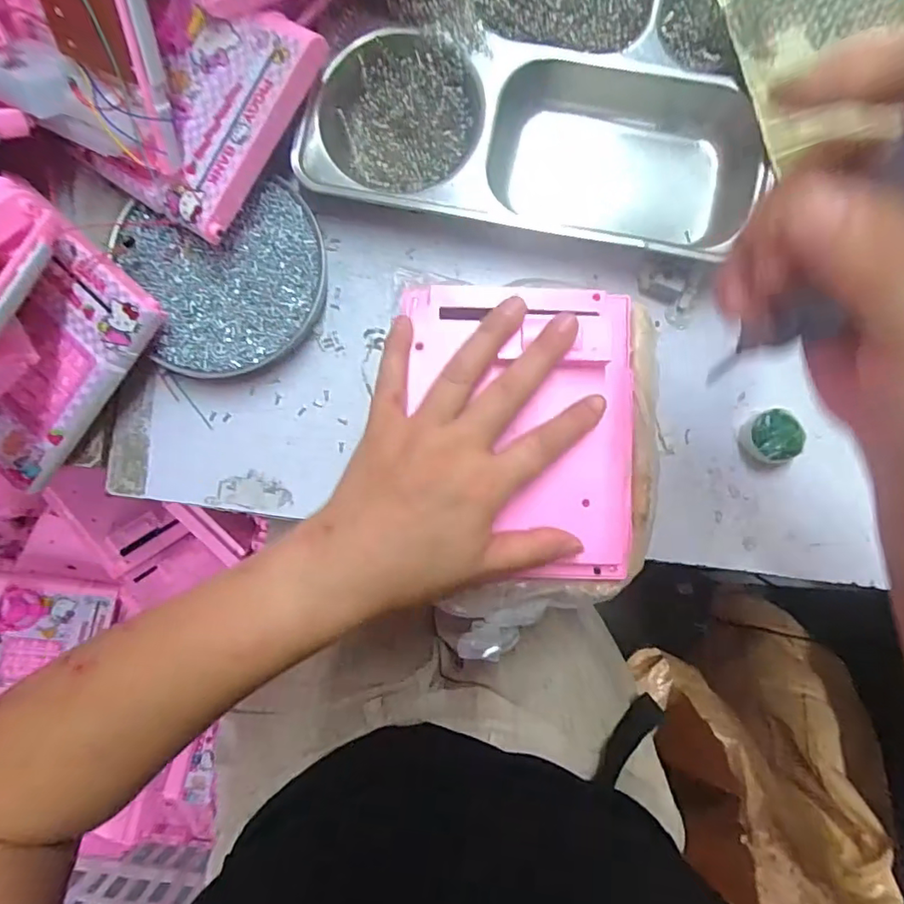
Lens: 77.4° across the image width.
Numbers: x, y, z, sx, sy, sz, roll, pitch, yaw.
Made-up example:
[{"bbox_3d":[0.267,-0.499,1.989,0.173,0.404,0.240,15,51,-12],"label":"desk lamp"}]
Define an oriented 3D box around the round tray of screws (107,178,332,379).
[{"bbox_3d":[-0.138,-0.107,0.361,0.118,0.029,0.112,0,88,3],"label":"round tray of screws"}]

